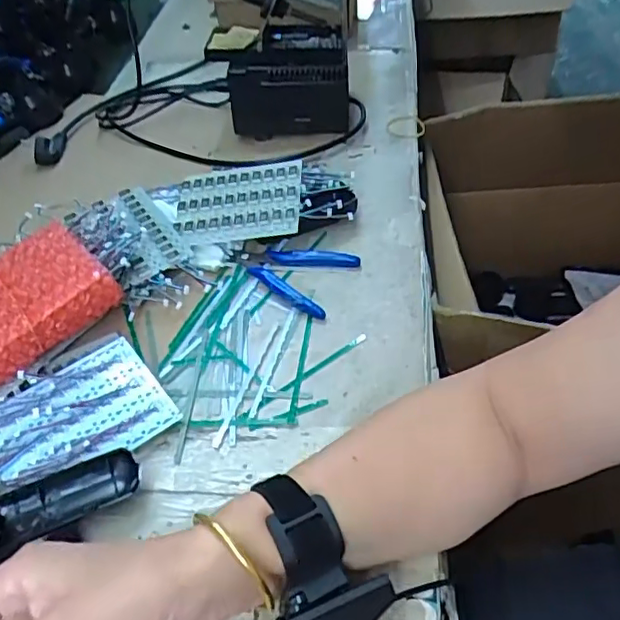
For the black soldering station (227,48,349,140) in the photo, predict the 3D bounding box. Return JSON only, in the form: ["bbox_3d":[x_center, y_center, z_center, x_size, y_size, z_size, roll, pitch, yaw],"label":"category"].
[{"bbox_3d":[-0.026,-0.258,0.704,0.138,0.090,0.038,-7,47,0],"label":"black soldering station"}]

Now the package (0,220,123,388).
[{"bbox_3d":[-0.246,-0.004,0.506,0.141,0.052,0.103,-37,52,-25],"label":"package"}]

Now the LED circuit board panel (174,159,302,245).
[{"bbox_3d":[-0.071,-0.109,0.599,0.128,0.010,0.095,-10,54,9],"label":"LED circuit board panel"}]

